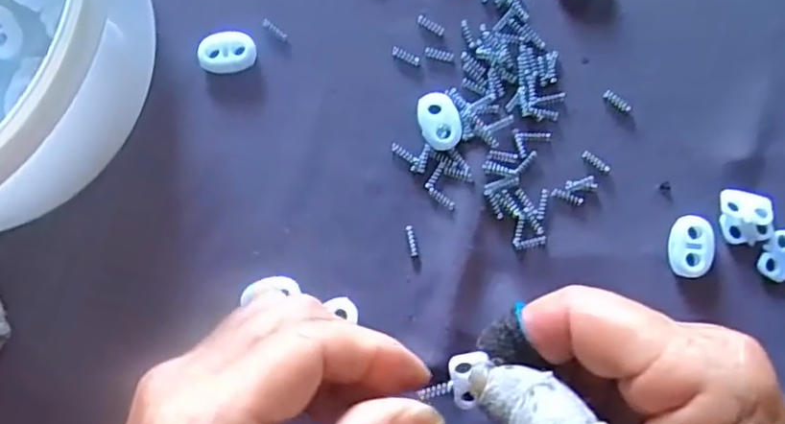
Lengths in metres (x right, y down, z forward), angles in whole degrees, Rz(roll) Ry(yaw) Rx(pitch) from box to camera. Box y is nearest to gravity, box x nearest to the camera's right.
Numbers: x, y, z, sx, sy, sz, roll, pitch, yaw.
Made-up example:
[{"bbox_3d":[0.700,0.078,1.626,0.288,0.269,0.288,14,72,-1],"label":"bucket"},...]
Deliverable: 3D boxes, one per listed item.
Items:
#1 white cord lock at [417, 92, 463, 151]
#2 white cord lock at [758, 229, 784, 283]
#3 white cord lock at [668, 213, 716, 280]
[{"bbox_3d":[0.018,-0.035,0.243,0.015,0.004,0.023,-18,84,-1],"label":"white cord lock"},{"bbox_3d":[0.145,0.016,0.235,0.012,0.004,0.019,24,85,3],"label":"white cord lock"},{"bbox_3d":[0.112,0.013,0.236,0.015,0.006,0.023,9,84,2],"label":"white cord lock"}]

